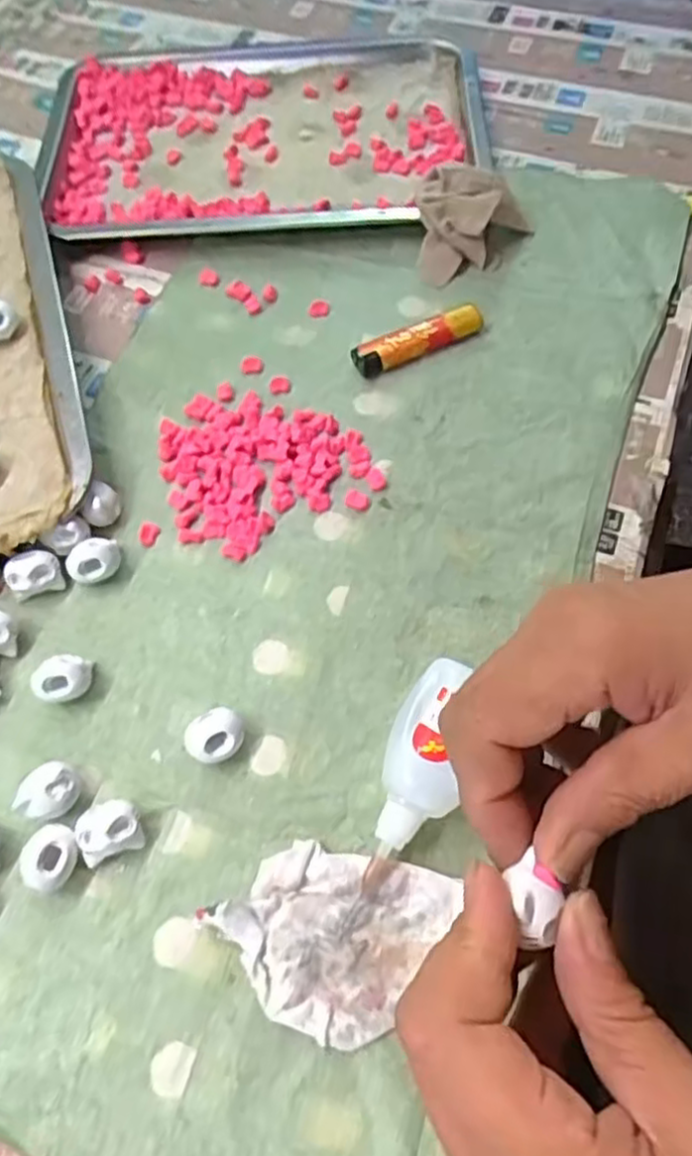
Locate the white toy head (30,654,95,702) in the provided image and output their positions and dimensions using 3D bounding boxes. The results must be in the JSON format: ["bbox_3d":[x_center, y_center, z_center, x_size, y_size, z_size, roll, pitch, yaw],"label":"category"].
[{"bbox_3d":[-0.132,0.049,0.337,0.026,0.020,0.018,-10,64,-3],"label":"white toy head"}]

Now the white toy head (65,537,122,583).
[{"bbox_3d":[-0.127,-0.007,0.364,0.027,0.021,0.017,-14,64,-5],"label":"white toy head"}]

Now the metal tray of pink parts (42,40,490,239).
[{"bbox_3d":[-0.058,-0.307,0.500,0.293,0.026,0.197,1,64,2],"label":"metal tray of pink parts"}]

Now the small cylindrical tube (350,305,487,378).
[{"bbox_3d":[0.043,-0.140,0.421,0.080,0.014,0.018,-22,65,-9],"label":"small cylindrical tube"}]

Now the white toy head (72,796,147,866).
[{"bbox_3d":[-0.100,0.107,0.305,0.025,0.018,0.021,-21,65,-8],"label":"white toy head"}]

